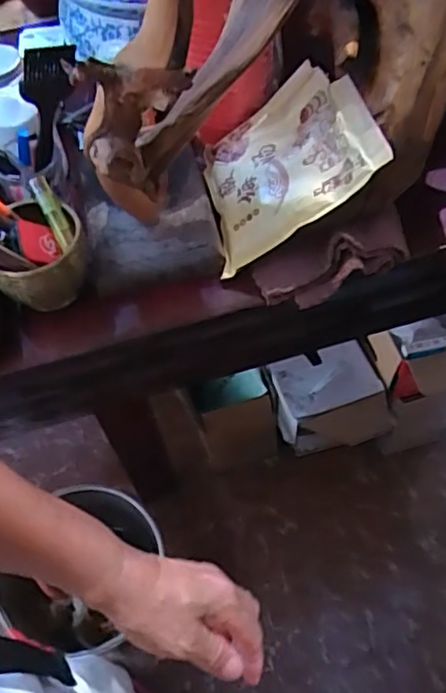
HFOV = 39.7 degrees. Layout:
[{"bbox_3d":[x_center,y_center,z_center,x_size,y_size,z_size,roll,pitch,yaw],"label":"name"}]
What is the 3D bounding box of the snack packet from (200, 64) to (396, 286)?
[{"bbox_3d":[0.052,-0.170,0.555,0.166,0.019,0.160,-30,53,27],"label":"snack packet"}]

